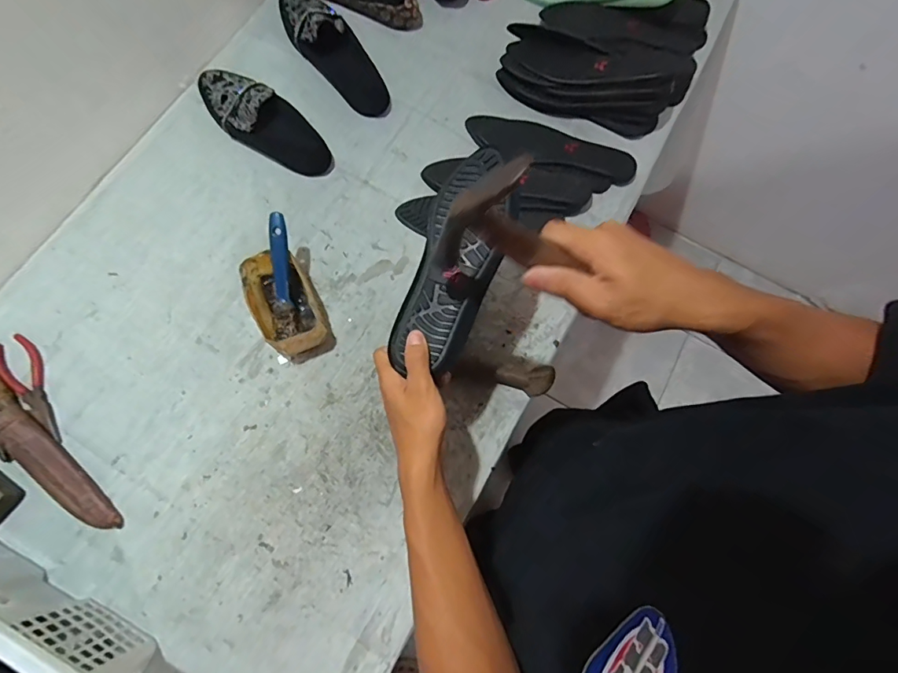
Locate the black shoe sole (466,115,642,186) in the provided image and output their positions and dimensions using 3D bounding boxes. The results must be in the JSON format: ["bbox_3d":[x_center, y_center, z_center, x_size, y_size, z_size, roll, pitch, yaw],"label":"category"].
[{"bbox_3d":[0.159,-0.293,0.711,0.264,0.018,0.079,13,75,2],"label":"black shoe sole"}]

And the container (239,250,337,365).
[{"bbox_3d":[-0.210,-0.040,0.596,0.073,0.058,0.135,-25,77,-9],"label":"container"}]

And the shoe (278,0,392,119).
[{"bbox_3d":[-0.175,-0.448,0.716,0.081,0.054,0.245,-41,94,-12],"label":"shoe"}]

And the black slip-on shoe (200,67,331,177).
[{"bbox_3d":[-0.275,-0.319,0.680,0.224,0.041,0.088,41,77,9],"label":"black slip-on shoe"}]

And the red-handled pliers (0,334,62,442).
[{"bbox_3d":[-0.532,0.065,0.587,0.042,0.012,0.157,-35,79,-11],"label":"red-handled pliers"}]

